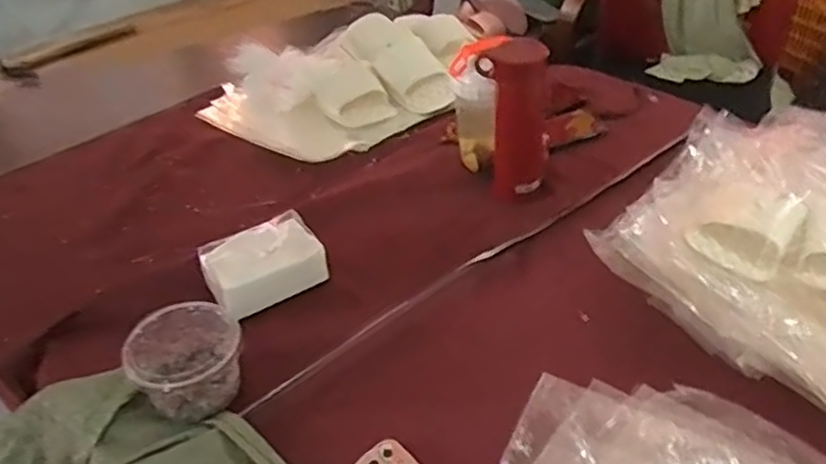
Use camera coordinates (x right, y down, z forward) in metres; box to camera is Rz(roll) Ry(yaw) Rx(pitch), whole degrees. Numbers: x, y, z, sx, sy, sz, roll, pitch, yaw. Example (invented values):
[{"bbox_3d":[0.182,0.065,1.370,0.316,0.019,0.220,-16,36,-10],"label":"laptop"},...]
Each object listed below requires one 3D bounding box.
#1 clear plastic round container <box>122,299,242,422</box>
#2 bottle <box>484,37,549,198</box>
[{"bbox_3d":[-0.234,0.136,0.731,0.110,0.079,0.100,-24,42,-22],"label":"clear plastic round container"},{"bbox_3d":[0.137,-0.144,0.922,0.081,0.201,0.068,5,40,12],"label":"bottle"}]

